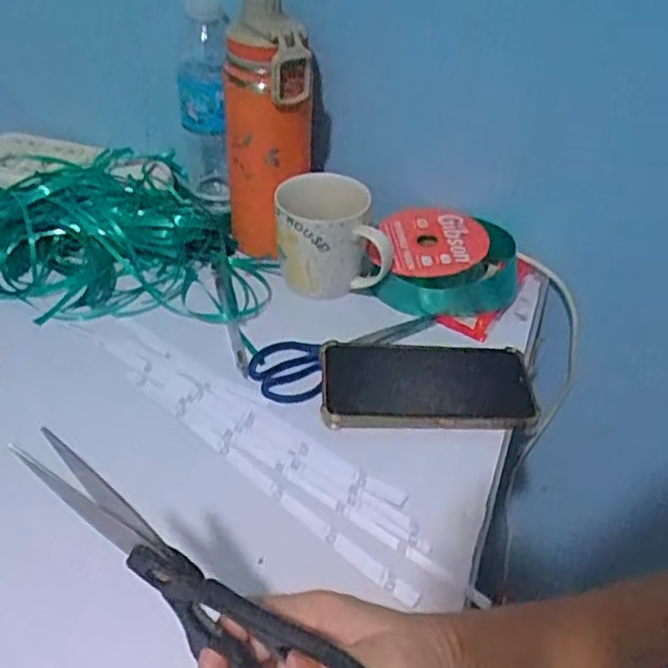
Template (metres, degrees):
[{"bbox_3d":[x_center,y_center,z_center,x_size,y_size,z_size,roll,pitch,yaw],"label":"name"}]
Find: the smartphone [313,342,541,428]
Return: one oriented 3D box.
[{"bbox_3d":[0.076,0.034,0.556,0.170,0.017,0.087,0,43,-3],"label":"smartphone"}]

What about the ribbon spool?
[{"bbox_3d":[0.100,-0.064,0.649,0.128,0.047,0.101,17,45,15],"label":"ribbon spool"}]

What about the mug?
[{"bbox_3d":[-0.001,-0.085,0.639,0.097,0.090,0.076,4,43,1],"label":"mug"}]

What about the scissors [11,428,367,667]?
[{"bbox_3d":[-0.069,0.116,0.322,0.182,0.072,0.010,41,47,-8],"label":"scissors"}]

